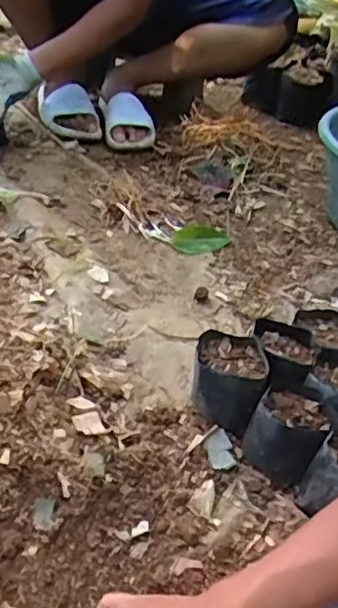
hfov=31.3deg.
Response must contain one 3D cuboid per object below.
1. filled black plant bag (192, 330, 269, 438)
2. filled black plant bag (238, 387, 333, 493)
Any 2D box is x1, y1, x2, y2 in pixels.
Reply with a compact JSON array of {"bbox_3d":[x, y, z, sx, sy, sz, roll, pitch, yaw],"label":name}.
[{"bbox_3d":[0.079,0.106,0.814,0.098,0.091,0.104,14,41,7],"label":"filled black plant bag"},{"bbox_3d":[0.151,0.163,0.765,0.089,0.079,0.092,27,44,22],"label":"filled black plant bag"}]

